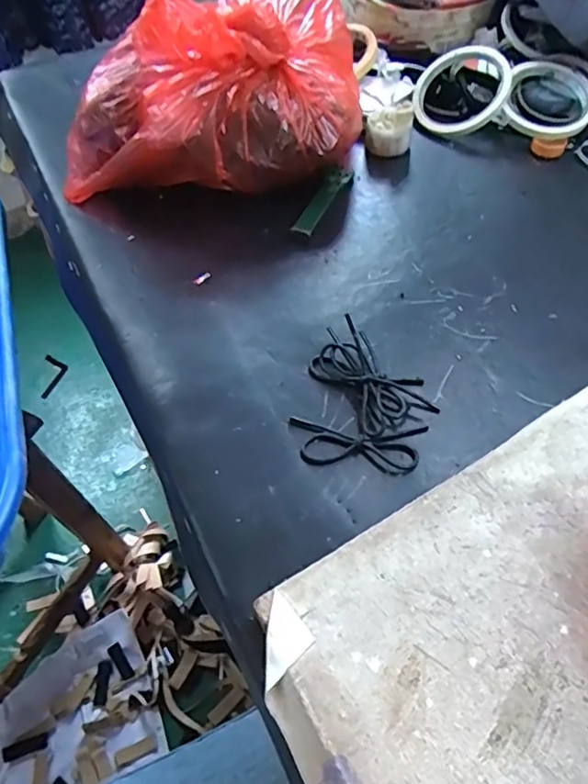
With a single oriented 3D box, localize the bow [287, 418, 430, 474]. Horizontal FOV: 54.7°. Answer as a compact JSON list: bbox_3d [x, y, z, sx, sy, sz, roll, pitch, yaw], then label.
[{"bbox_3d":[0.040,0.032,0.353,0.084,0.004,0.033,1,53,5],"label":"bow"}]

